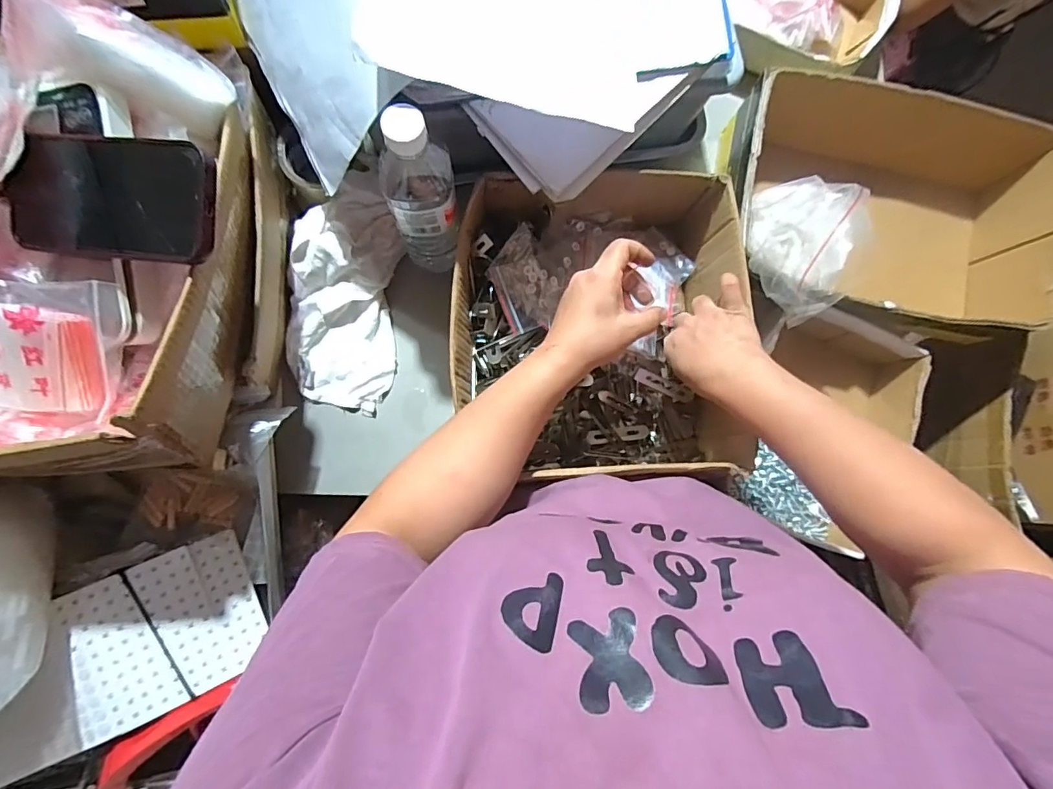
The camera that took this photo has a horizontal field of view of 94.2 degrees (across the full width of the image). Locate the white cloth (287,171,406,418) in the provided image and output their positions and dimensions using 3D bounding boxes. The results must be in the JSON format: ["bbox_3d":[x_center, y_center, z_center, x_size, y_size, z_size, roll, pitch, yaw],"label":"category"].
[{"bbox_3d":[-0.204,-0.111,0.550,0.114,0.038,0.245,5,97,-3],"label":"white cloth"}]

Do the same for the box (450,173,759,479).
[{"bbox_3d":[0.066,-0.071,0.507,0.277,0.108,0.299,1,83,-4],"label":"box"}]

